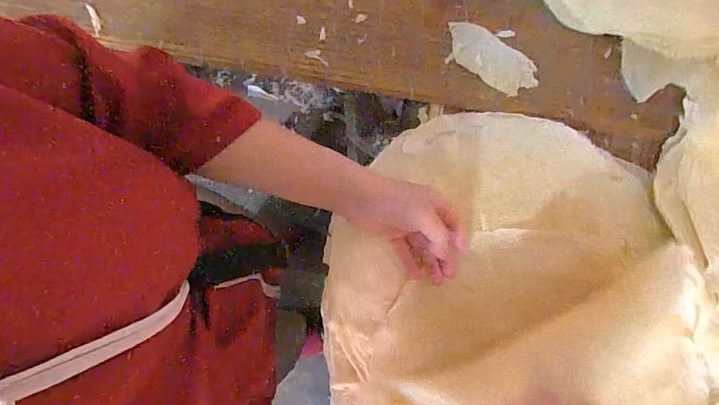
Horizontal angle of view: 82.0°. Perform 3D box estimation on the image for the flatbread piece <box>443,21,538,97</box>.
[{"bbox_3d":[0.151,-0.167,0.481,0.114,0.007,0.052,37,81,8],"label":"flatbread piece"}]

